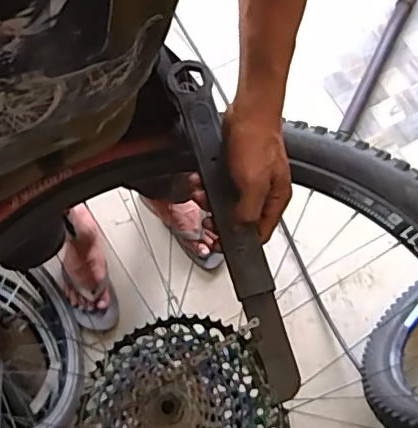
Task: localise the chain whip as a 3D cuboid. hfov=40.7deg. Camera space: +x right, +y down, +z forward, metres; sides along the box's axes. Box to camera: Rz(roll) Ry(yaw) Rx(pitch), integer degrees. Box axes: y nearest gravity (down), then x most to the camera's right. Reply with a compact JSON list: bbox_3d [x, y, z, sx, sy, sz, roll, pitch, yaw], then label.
[{"bbox_3d":[0.021,-0.002,0.539,0.038,0.014,0.346,-16,71,-3],"label":"chain whip"}]

